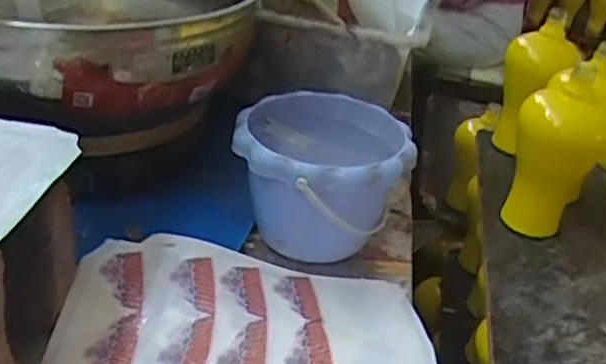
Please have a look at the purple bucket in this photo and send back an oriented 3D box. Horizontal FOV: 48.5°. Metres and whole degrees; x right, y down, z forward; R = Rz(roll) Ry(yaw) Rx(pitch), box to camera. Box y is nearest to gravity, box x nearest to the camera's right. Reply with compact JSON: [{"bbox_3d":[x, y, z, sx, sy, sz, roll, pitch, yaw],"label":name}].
[{"bbox_3d":[0.013,0.000,0.617,0.150,0.116,0.148,5,31,-3],"label":"purple bucket"}]

